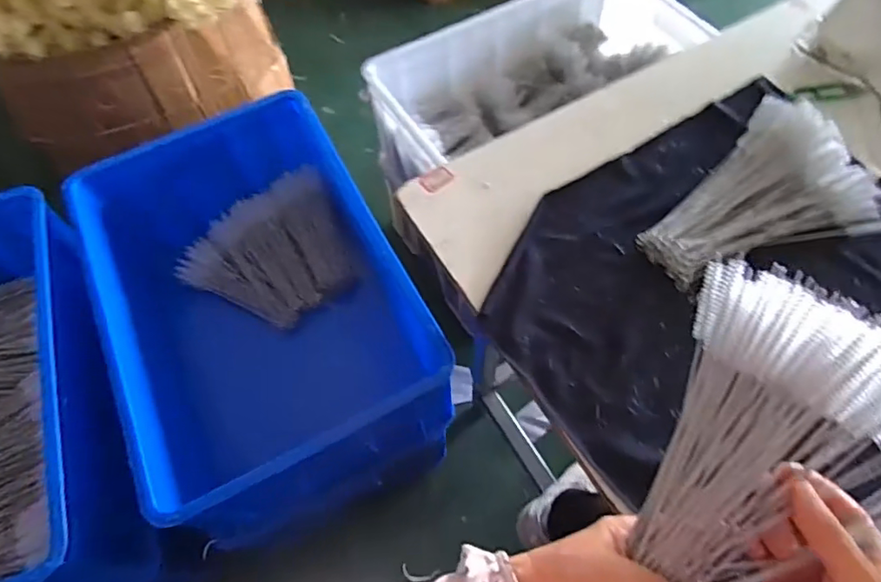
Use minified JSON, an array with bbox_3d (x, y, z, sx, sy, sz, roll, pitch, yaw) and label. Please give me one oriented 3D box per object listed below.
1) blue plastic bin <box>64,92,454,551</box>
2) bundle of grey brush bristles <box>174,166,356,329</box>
[{"bbox_3d":[-0.324,0.013,0.981,0.449,0.285,0.678,-27,64,-12],"label":"blue plastic bin"},{"bbox_3d":[-0.324,-0.073,1.087,0.317,0.080,0.257,-37,67,-17],"label":"bundle of grey brush bristles"}]

